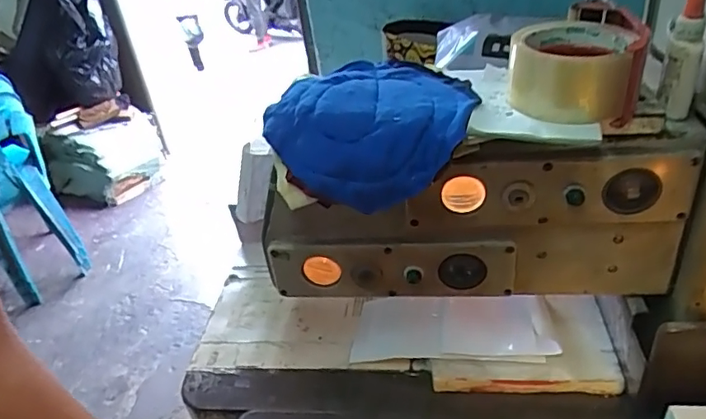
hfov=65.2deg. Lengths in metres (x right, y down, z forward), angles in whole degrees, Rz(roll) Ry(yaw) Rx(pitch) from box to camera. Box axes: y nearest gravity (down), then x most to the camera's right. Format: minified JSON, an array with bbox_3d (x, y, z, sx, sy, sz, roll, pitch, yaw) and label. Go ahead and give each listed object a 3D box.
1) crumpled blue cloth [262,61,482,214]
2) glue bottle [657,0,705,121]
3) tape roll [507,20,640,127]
[{"bbox_3d":[0.015,-0.070,0.472,0.174,0.061,0.150,8,36,23],"label":"crumpled blue cloth"},{"bbox_3d":[0.253,-0.117,0.422,0.021,0.096,0.026,-2,33,8],"label":"glue bottle"},{"bbox_3d":[0.168,-0.108,0.432,0.088,0.053,0.099,4,35,17],"label":"tape roll"}]

